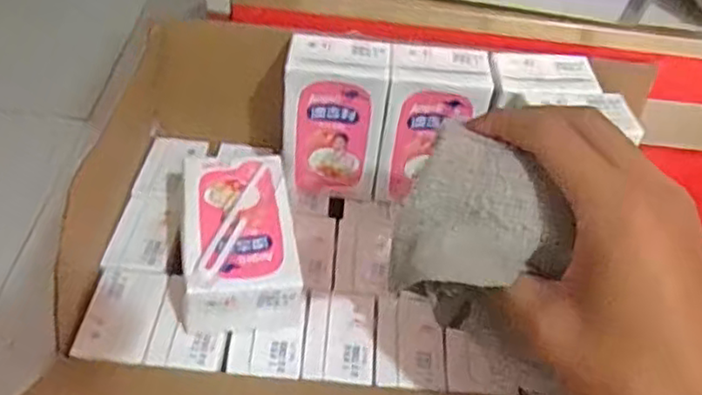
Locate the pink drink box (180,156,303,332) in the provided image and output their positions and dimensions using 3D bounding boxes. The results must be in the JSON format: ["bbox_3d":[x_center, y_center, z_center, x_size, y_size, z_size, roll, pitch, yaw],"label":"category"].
[{"bbox_3d":[-0.069,0.028,0.424,0.065,0.046,0.113,-3,44,-11],"label":"pink drink box"}]

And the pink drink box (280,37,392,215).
[{"bbox_3d":[-0.012,-0.048,0.467,0.064,0.109,0.042,3,43,-4],"label":"pink drink box"}]

